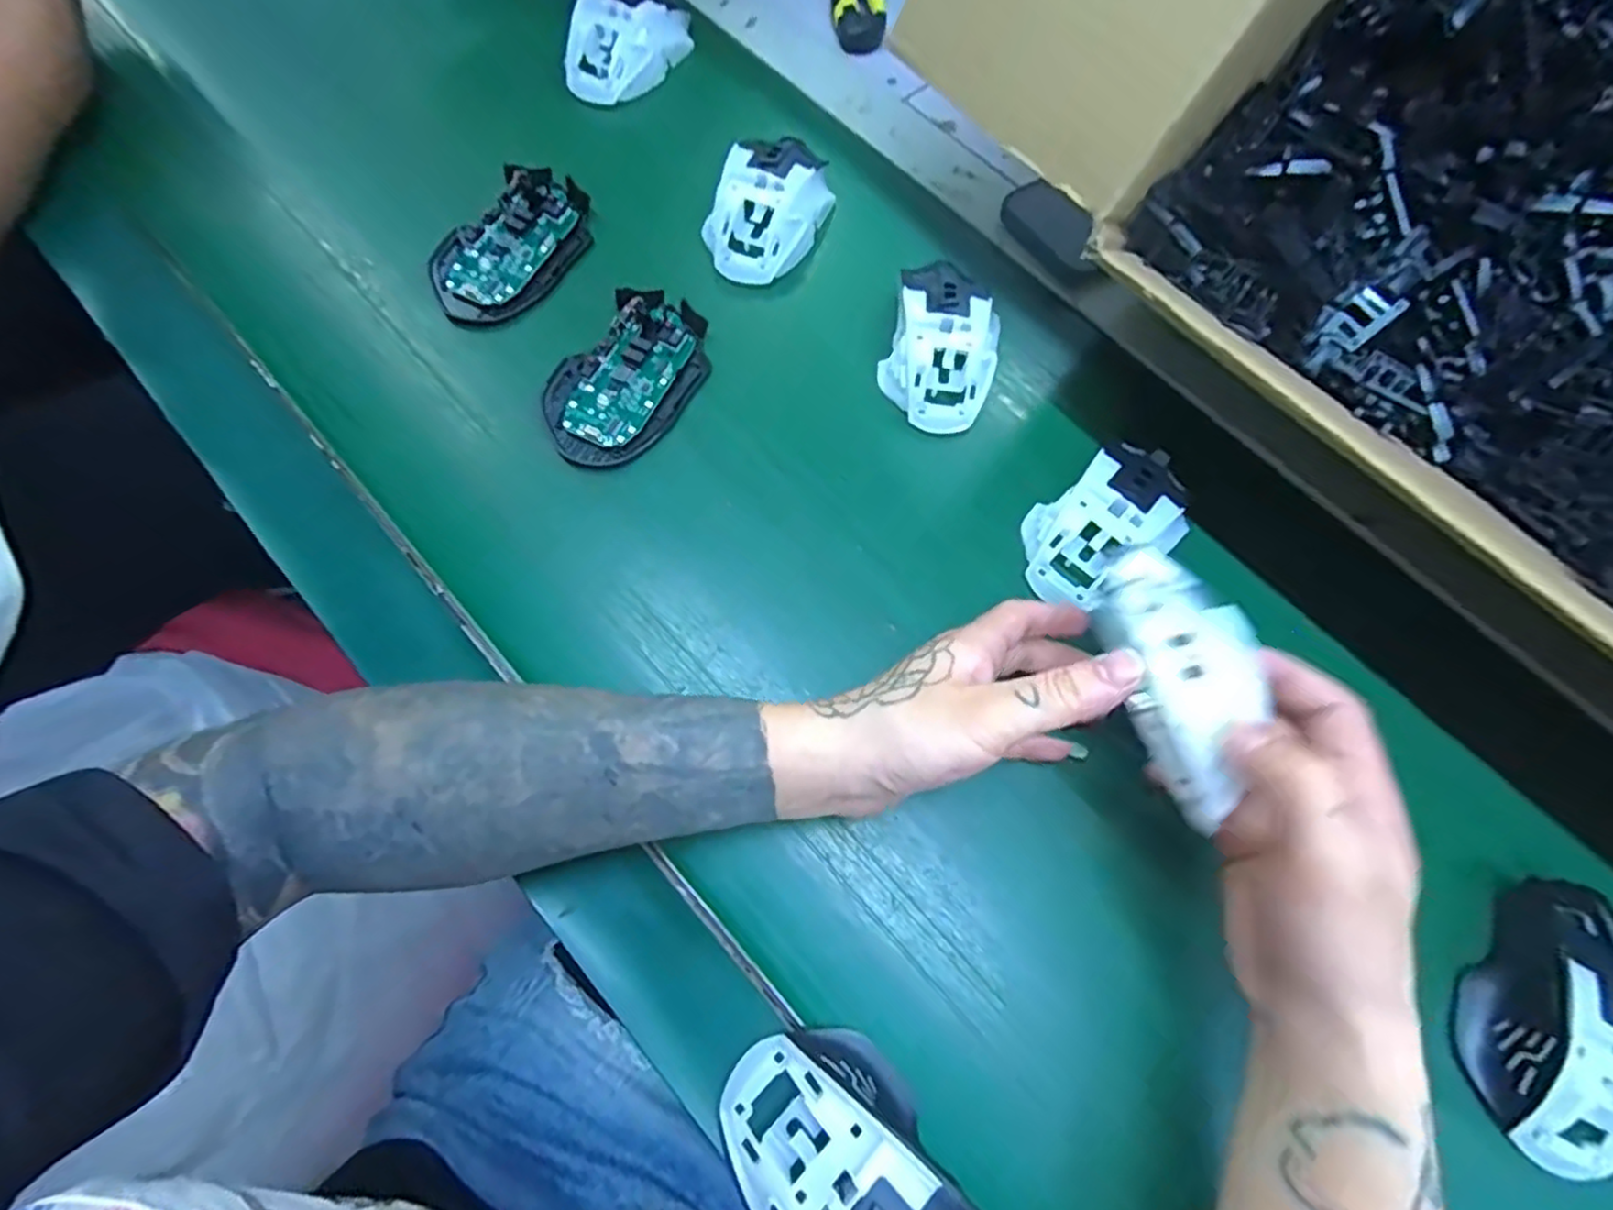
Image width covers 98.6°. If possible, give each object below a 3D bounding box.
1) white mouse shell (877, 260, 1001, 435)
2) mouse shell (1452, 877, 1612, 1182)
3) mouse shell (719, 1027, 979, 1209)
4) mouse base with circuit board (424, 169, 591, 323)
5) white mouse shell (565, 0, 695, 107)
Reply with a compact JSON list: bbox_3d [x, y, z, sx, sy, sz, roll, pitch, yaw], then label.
[{"bbox_3d":[0.082,-0.159,0.412,0.063,0.037,0.106,14,70,3],"label":"white mouse shell"},{"bbox_3d":[0.327,0.180,0.298,0.062,0.042,0.118,24,71,6],"label":"mouse shell"},{"bbox_3d":[0.019,0.223,0.263,0.068,0.037,0.114,-33,74,-13],"label":"mouse shell"},{"bbox_3d":[-0.184,-0.226,0.433,0.066,0.018,0.114,28,71,8],"label":"mouse base with circuit board"},{"bbox_3d":[-0.129,-0.396,0.487,0.062,0.034,0.095,21,70,5],"label":"white mouse shell"}]

